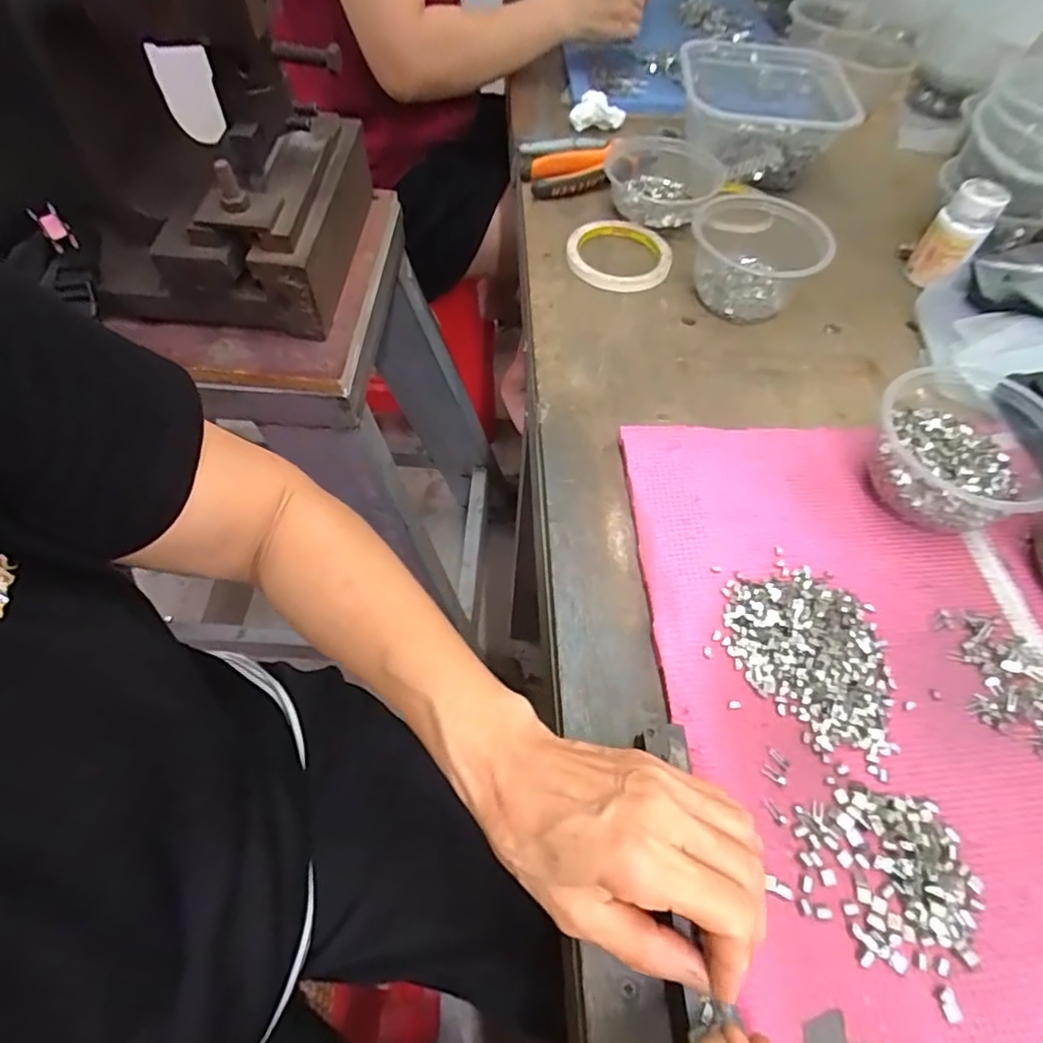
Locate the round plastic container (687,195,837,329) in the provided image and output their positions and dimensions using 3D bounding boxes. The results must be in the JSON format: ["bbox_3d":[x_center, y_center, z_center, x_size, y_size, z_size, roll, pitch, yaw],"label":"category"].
[{"bbox_3d":[0.207,-0.238,0.530,0.111,0.058,0.131,10,58,6],"label":"round plastic container"}]

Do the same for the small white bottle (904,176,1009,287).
[{"bbox_3d":[0.392,-0.258,0.540,0.046,0.082,0.043,31,62,17],"label":"small white bottle"}]

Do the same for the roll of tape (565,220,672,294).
[{"bbox_3d":[0.093,-0.254,0.564,0.097,0.013,0.096,1,57,-1],"label":"roll of tape"}]

